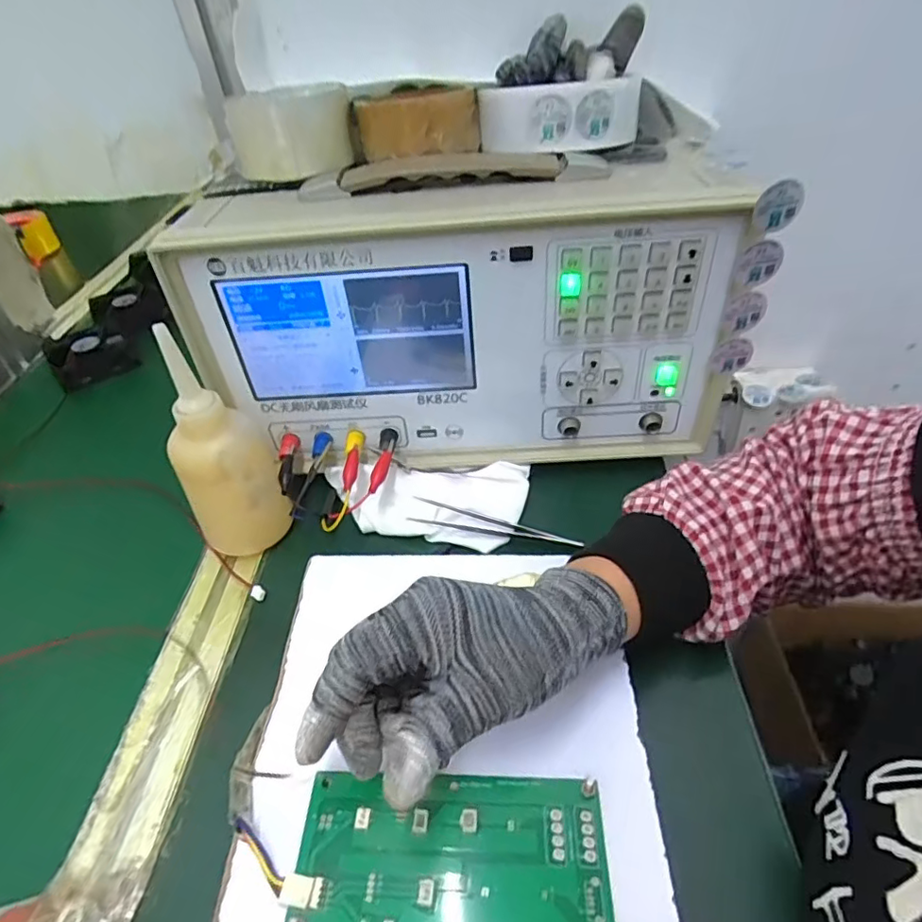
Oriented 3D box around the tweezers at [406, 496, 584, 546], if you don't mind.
[{"bbox_3d":[0.023,0.044,0.397,0.118,0.004,0.018,10,62,13],"label":"tweezers"}]

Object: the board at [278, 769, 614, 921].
[{"bbox_3d":[-0.004,0.172,0.250,0.133,0.010,0.065,-1,45,5],"label":"board"}]

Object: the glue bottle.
[{"bbox_3d":[-0.159,-0.010,0.374,0.061,0.147,0.070,-22,47,-16],"label":"glue bottle"}]

